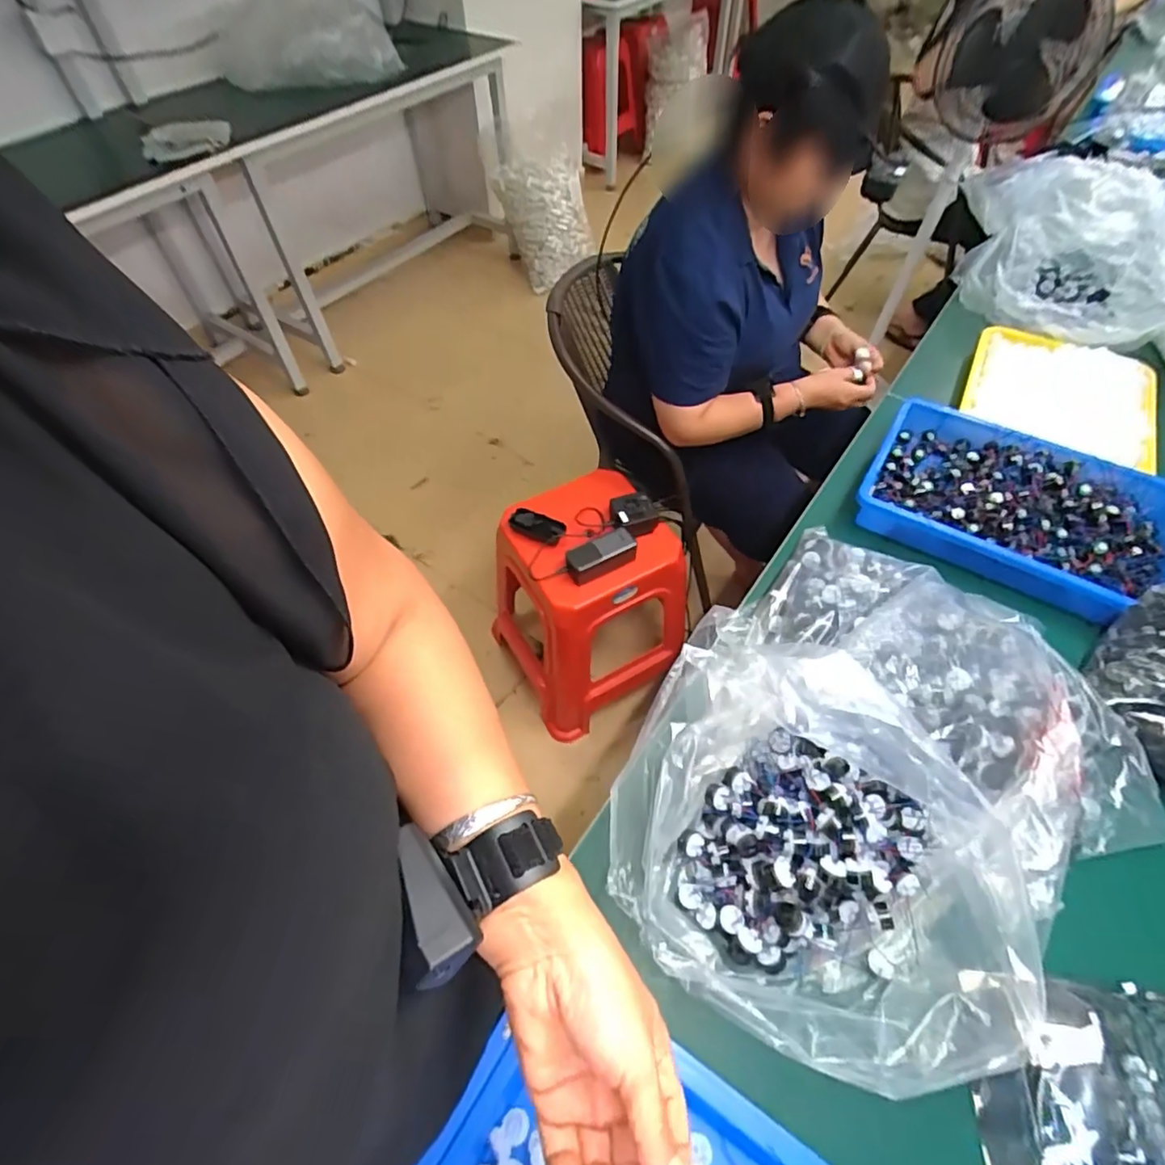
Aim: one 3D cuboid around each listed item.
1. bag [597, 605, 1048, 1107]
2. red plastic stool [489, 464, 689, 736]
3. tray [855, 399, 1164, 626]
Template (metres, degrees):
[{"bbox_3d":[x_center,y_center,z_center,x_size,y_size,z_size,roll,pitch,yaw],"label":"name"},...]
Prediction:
[{"bbox_3d":[0.198,0.230,0.482,0.348,0.170,0.253,26,60,18],"label":"bag"},{"bbox_3d":[0.012,0.053,1.305,0.351,0.495,0.335,-25,58,-15],"label":"red plastic stool"},{"bbox_3d":[0.589,-0.111,0.784,0.373,0.053,0.260,30,61,20],"label":"tray"}]

